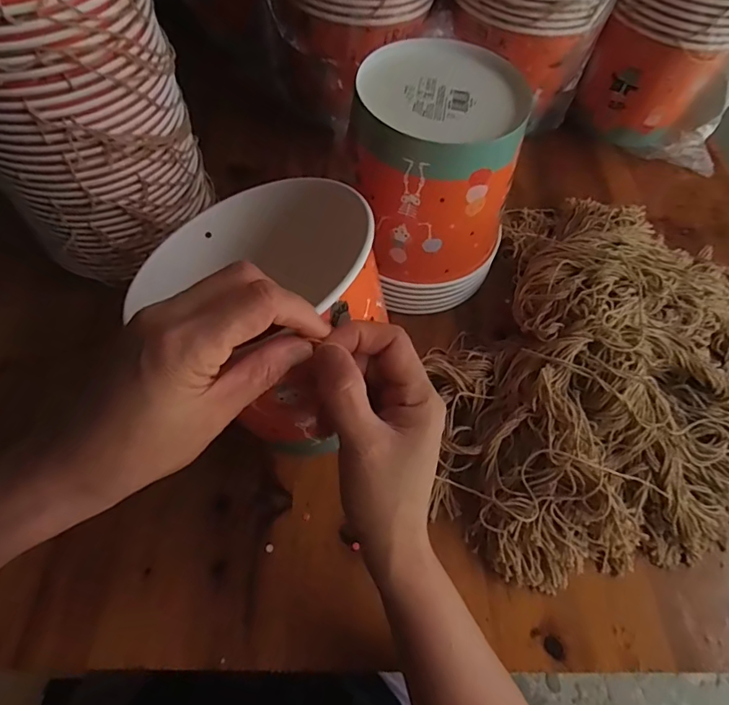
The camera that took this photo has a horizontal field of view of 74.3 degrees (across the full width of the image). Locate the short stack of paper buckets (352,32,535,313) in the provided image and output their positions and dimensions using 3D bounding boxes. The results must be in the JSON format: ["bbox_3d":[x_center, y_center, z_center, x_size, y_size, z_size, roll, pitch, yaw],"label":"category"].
[{"bbox_3d":[0.056,-0.142,0.417,0.134,0.168,0.139,-2,61,-6],"label":"short stack of paper buckets"}]

